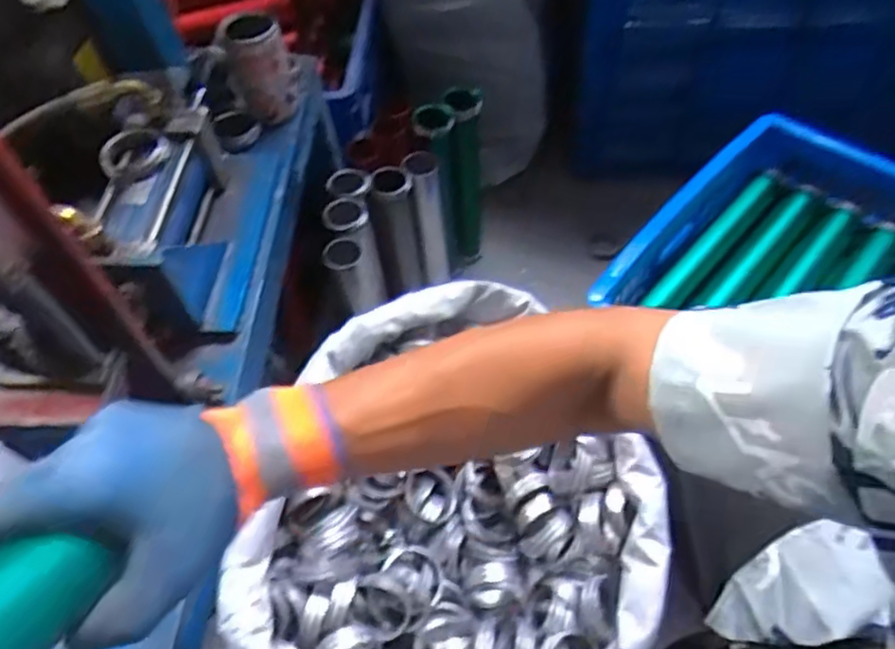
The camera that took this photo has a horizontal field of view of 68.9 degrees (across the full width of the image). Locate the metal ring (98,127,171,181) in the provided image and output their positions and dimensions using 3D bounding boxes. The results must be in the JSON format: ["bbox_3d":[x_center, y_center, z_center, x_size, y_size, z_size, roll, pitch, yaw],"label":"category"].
[{"bbox_3d":[-0.297,-0.167,0.625,0.066,0.023,0.051,-36,73,-23],"label":"metal ring"}]

